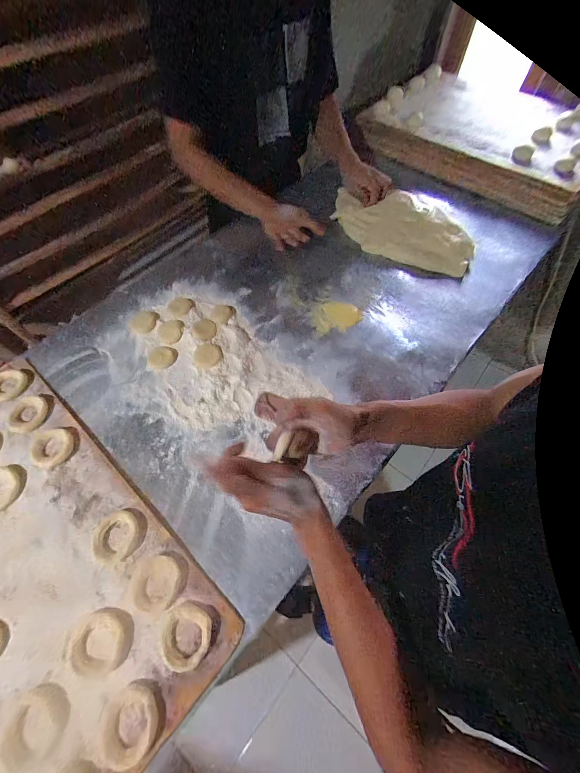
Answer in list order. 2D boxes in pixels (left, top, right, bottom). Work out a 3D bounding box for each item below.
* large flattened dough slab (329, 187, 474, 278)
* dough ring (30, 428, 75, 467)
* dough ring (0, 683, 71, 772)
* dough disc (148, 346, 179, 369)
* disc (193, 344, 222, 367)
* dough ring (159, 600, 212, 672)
[{"bbox_3d":[0.255,-0.371,0.722,0.333,0.055,0.151,26,65,14],"label":"large flattened dough slab"},{"bbox_3d":[-0.375,0.095,0.488,0.053,0.017,0.060,17,63,9],"label":"dough ring"},{"bbox_3d":[-0.287,0.382,0.347,0.063,0.012,0.072,15,63,8],"label":"dough ring"},{"bbox_3d":[-0.243,-0.057,0.585,0.055,0.008,0.048,8,62,4],"label":"dough disc"},{"bbox_3d":[-0.153,-0.058,0.572,0.049,0.007,0.048,0,62,0],"label":"disc"},{"bbox_3d":[-0.129,0.305,0.382,0.062,0.011,0.065,0,62,0],"label":"dough ring"}]

